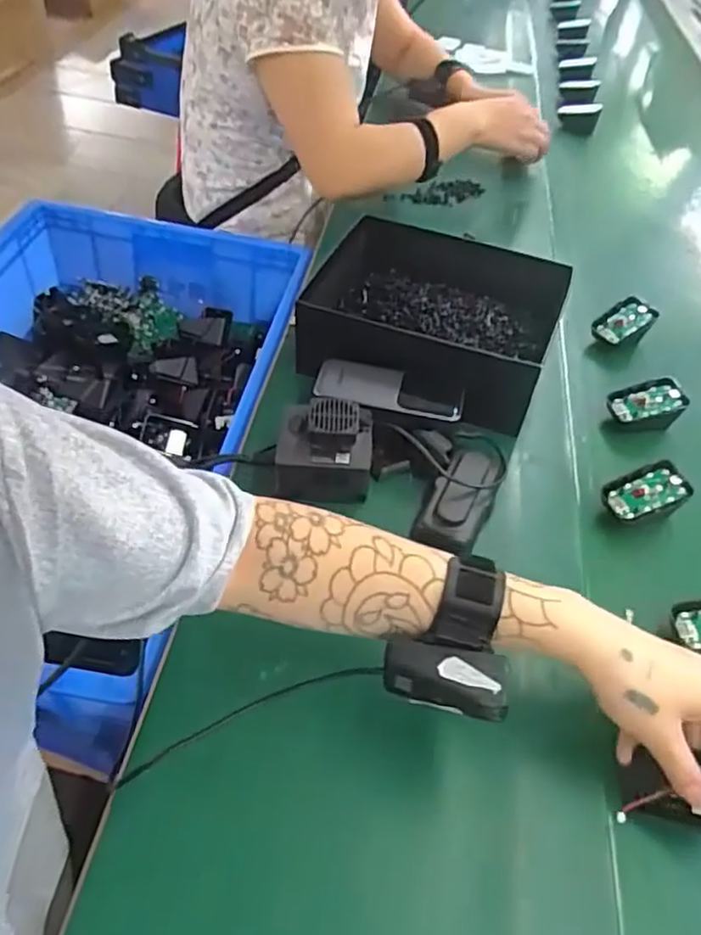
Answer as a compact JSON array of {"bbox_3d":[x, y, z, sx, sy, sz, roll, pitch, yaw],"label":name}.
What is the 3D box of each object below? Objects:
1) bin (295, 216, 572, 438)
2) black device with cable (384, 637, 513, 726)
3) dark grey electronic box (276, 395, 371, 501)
[{"bbox_3d":[0.084,-0.153,0.666,0.221,0.069,0.182,17,47,12],"label":"bin"},{"bbox_3d":[0.053,0.119,0.378,0.068,0.021,0.033,7,46,16],"label":"black device with cable"},{"bbox_3d":[-0.021,-0.017,0.550,0.077,0.043,0.082,3,46,-2],"label":"dark grey electronic box"}]

